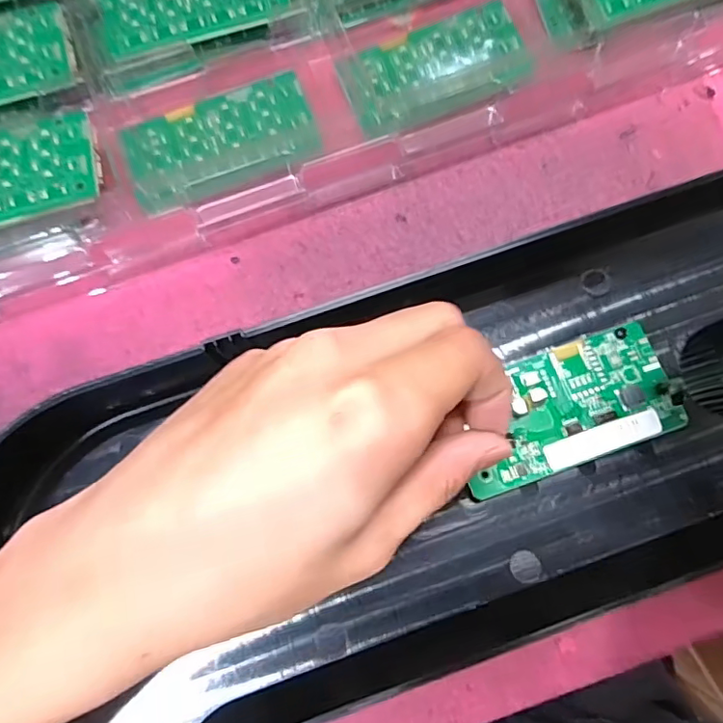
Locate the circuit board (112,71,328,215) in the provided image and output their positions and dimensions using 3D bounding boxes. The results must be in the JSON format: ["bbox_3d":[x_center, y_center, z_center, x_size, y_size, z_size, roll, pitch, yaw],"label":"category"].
[{"bbox_3d":[-0.068,-0.106,0.268,0.091,0.004,0.053,-19,75,-4],"label":"circuit board"}]

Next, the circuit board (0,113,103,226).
[{"bbox_3d":[-0.171,-0.083,0.250,0.098,0.007,0.048,-14,75,-3],"label":"circuit board"}]

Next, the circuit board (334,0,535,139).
[{"bbox_3d":[0.038,-0.149,0.279,0.092,0.008,0.047,-21,75,-5],"label":"circuit board"}]

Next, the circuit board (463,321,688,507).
[{"bbox_3d":[0.085,0.019,0.229,0.089,0.004,0.048,-19,77,-4],"label":"circuit board"}]

